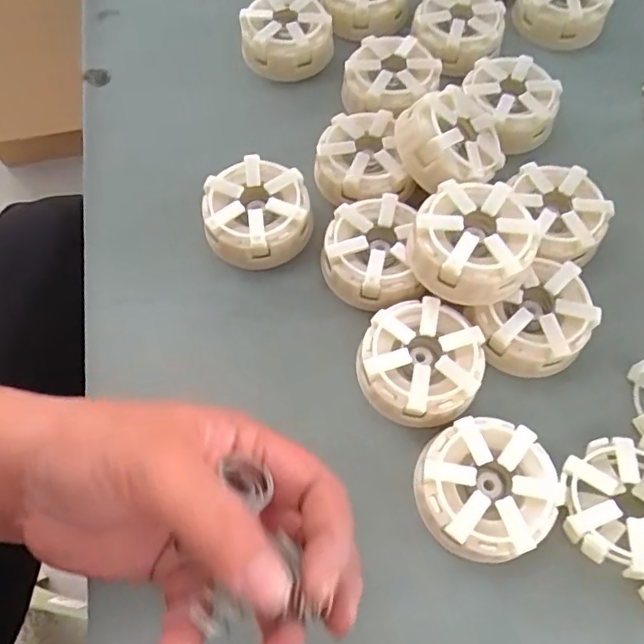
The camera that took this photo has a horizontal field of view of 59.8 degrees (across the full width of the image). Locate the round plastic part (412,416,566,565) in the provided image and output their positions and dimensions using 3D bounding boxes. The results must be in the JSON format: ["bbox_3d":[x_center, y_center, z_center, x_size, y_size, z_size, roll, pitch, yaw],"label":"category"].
[{"bbox_3d":[0.075,0.078,0.262,0.061,0.030,0.059,-1,64,3],"label":"round plastic part"}]

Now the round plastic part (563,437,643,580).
[{"bbox_3d":[0.139,0.083,0.255,0.054,0.027,0.058,-1,64,3],"label":"round plastic part"}]

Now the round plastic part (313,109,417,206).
[{"bbox_3d":[0.022,-0.097,0.334,0.052,0.022,0.055,-15,65,-4],"label":"round plastic part"}]

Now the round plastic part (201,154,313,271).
[{"bbox_3d":[-0.037,-0.062,0.326,0.059,0.033,0.055,-1,64,3],"label":"round plastic part"}]

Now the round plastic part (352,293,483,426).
[{"bbox_3d":[0.050,0.022,0.289,0.059,0.032,0.060,-1,64,3],"label":"round plastic part"}]

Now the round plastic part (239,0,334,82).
[{"bbox_3d":[-0.025,-0.200,0.391,0.061,0.034,0.061,-1,64,3],"label":"round plastic part"}]

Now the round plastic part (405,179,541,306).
[{"bbox_3d":[0.075,-0.039,0.285,0.058,0.030,0.058,0,66,1],"label":"round plastic part"}]

